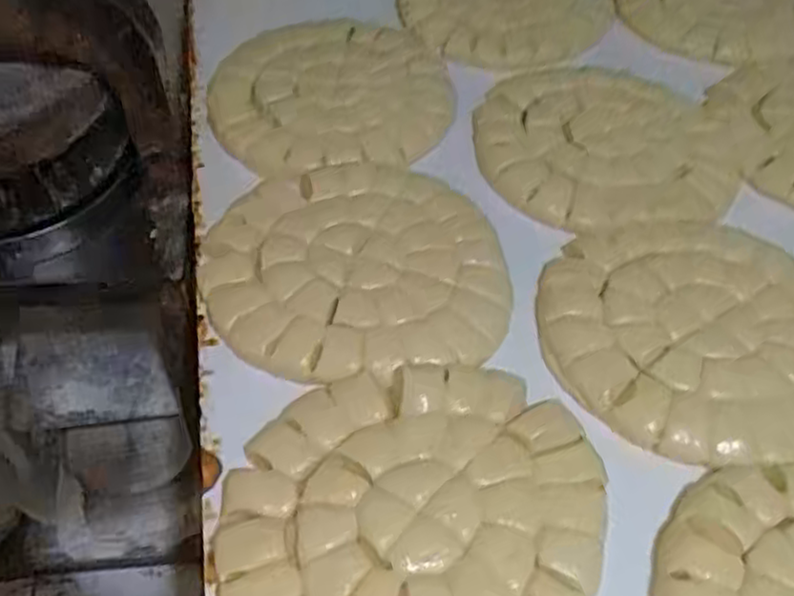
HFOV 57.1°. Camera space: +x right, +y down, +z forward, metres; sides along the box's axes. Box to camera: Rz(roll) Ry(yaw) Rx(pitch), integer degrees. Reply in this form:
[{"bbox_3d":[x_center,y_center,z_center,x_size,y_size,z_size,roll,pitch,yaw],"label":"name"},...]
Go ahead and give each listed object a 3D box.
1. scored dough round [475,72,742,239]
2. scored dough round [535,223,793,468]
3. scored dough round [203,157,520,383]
[{"bbox_3d":[0.256,-0.193,0.906,0.317,0.024,0.283,-2,54,-5],"label":"scored dough round"},{"bbox_3d":[0.313,0.038,0.748,0.329,0.023,0.276,-5,55,-7],"label":"scored dough round"},{"bbox_3d":[-0.047,-0.034,0.769,0.306,0.034,0.263,-4,54,-6],"label":"scored dough round"}]

